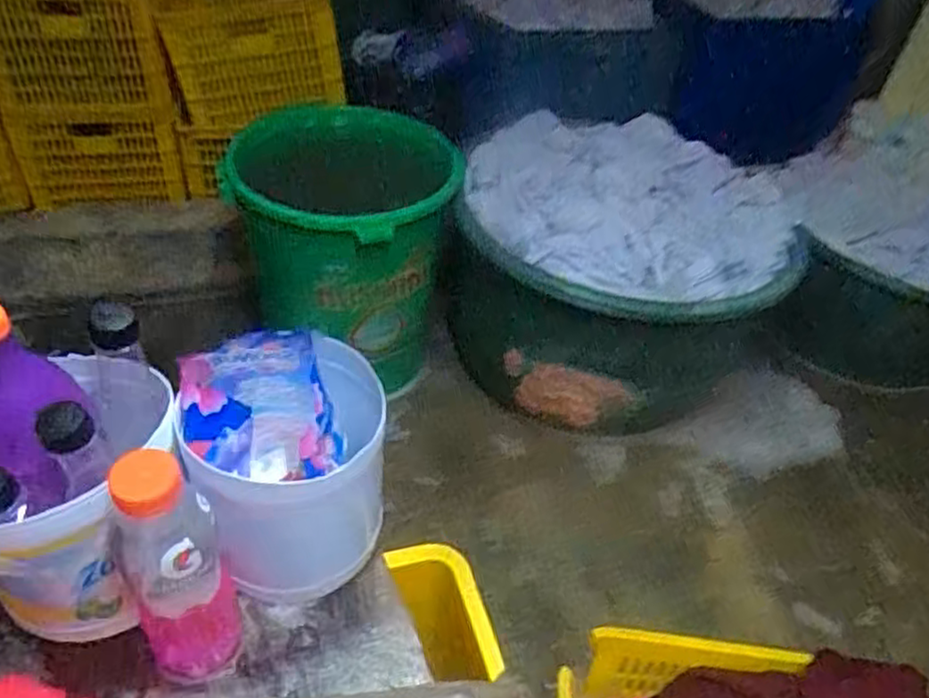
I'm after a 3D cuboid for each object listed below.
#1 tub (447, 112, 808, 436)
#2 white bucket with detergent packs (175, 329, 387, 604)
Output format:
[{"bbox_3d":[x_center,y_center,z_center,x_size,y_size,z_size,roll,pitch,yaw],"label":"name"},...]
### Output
[{"bbox_3d":[0.351,-0.183,1.610,0.709,0.440,0.653,3,42,-3],"label":"tub"},{"bbox_3d":[-0.135,0.087,0.557,0.143,0.174,0.140,3,42,-3],"label":"white bucket with detergent packs"}]

